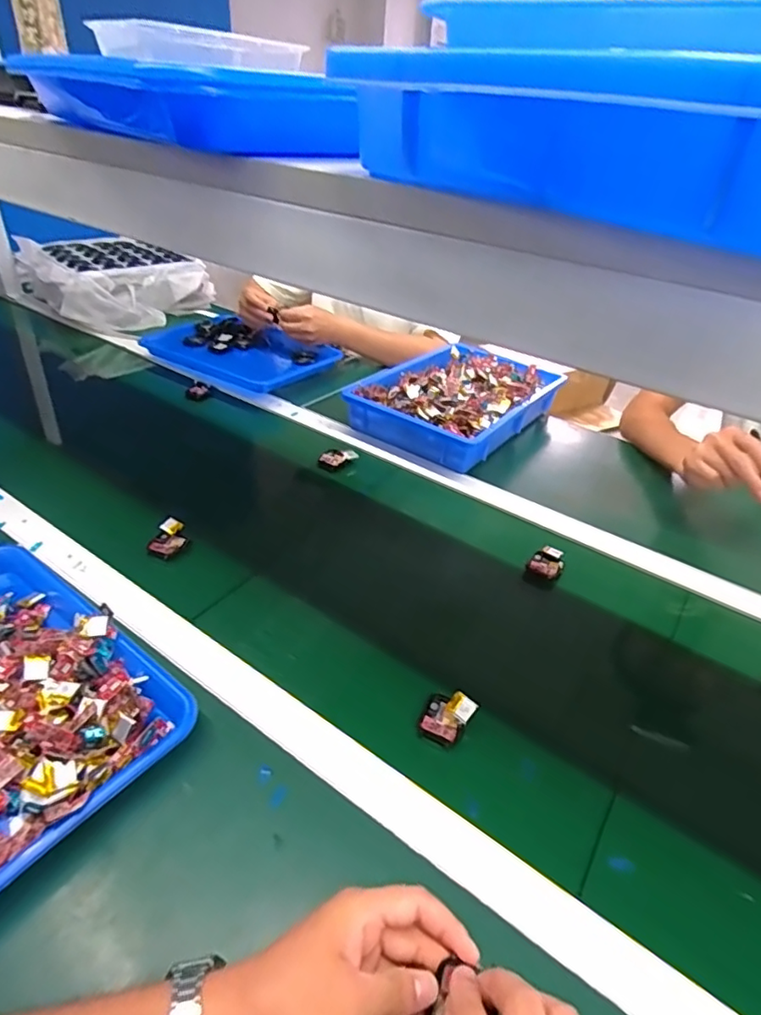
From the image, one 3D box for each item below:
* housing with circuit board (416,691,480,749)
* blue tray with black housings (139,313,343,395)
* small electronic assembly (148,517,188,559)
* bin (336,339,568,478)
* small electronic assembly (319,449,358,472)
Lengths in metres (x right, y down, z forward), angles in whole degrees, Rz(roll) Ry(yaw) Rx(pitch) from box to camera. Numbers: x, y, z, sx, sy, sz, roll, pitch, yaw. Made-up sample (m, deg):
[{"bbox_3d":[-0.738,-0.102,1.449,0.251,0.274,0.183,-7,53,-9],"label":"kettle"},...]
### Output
[{"bbox_3d":[0.059,0.182,0.500,0.043,0.028,0.042,18,38,17],"label":"housing with circuit board"},{"bbox_3d":[-0.278,-0.314,1.127,0.345,0.044,0.247,28,41,27],"label":"blue tray with black housings"},{"bbox_3d":[-0.249,0.036,0.675,0.032,0.018,0.057,9,36,4],"label":"small electronic assembly"},{"bbox_3d":[0.135,-0.186,0.977,0.239,0.081,0.352,29,42,28],"label":"bin"},{"bbox_3d":[-0.066,-0.072,0.851,0.035,0.020,0.057,32,43,31],"label":"small electronic assembly"}]

